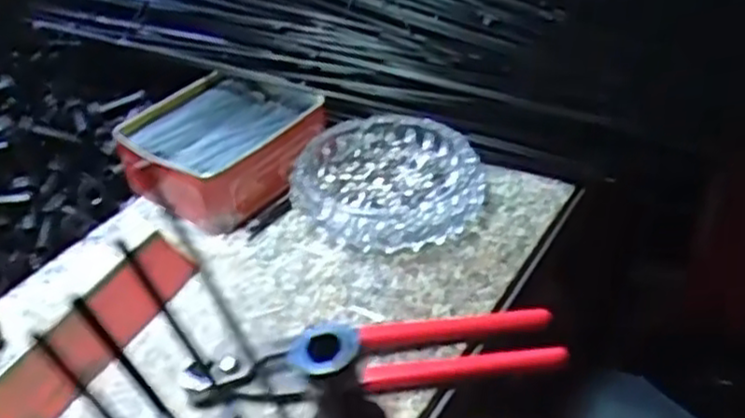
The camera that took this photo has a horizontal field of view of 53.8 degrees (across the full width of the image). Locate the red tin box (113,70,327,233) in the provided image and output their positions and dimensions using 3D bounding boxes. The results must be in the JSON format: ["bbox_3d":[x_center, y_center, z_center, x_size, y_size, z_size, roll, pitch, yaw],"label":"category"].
[{"bbox_3d":[-0.104,-0.044,0.513,0.112,0.044,0.125,17,43,21],"label":"red tin box"}]

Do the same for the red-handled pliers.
[{"bbox_3d":[0.002,0.080,0.386,0.193,0.017,0.042,-6,39,-6],"label":"red-handled pliers"}]

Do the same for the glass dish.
[{"bbox_3d":[0.011,-0.018,0.483,0.116,0.031,0.112,-1,39,1],"label":"glass dish"}]

